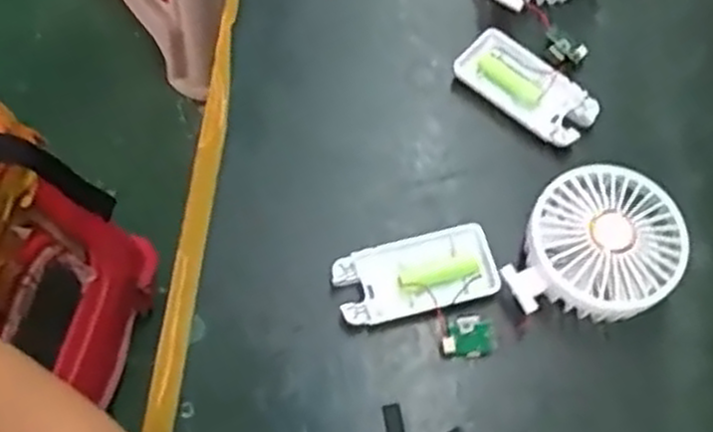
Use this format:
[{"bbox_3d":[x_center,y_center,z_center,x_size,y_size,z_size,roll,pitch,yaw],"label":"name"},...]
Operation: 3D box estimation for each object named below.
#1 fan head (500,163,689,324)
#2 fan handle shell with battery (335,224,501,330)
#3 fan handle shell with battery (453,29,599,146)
[{"bbox_3d":[0.143,0.023,0.465,0.088,0.050,0.098,26,68,12],"label":"fan head"},{"bbox_3d":[0.036,0.037,0.470,0.095,0.017,0.047,-15,66,-4],"label":"fan handle shell with battery"},{"bbox_3d":[0.114,-0.086,0.523,0.095,0.016,0.043,39,73,18],"label":"fan handle shell with battery"}]

